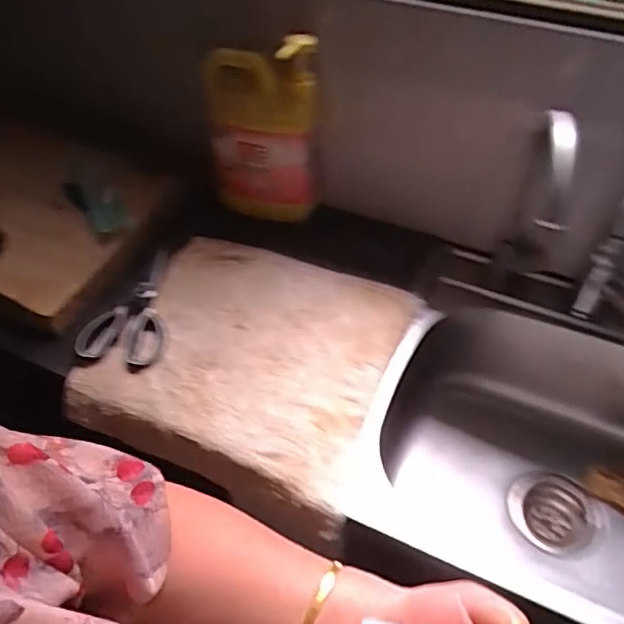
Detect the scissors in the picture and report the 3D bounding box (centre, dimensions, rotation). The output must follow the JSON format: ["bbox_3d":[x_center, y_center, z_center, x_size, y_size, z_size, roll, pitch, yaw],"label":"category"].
[{"bbox_3d":[-0.206,-0.009,0.732,0.099,0.014,0.173,10,49,8],"label":"scissors"}]

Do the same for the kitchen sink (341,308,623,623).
[{"bbox_3d":[0.349,0.221,0.678,0.568,0.190,0.343,17,50,14],"label":"kitchen sink"}]

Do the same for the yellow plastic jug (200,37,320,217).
[{"bbox_3d":[-0.063,-0.236,0.779,0.140,0.242,0.109,-6,49,-6],"label":"yellow plastic jug"}]

